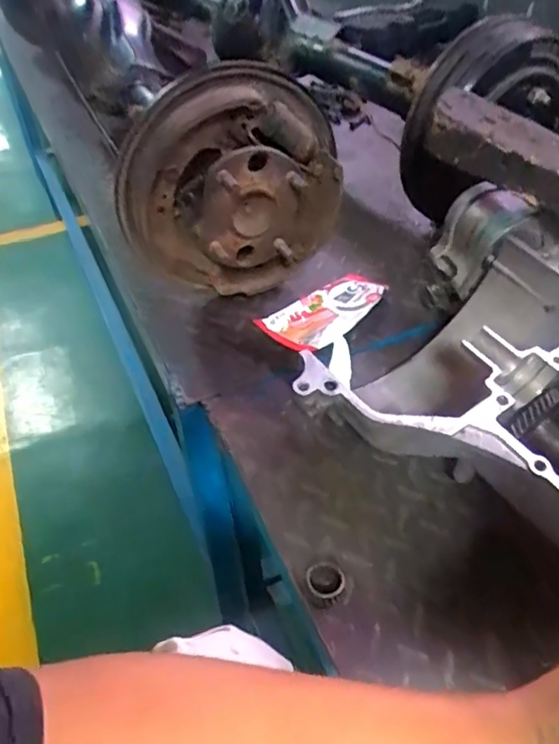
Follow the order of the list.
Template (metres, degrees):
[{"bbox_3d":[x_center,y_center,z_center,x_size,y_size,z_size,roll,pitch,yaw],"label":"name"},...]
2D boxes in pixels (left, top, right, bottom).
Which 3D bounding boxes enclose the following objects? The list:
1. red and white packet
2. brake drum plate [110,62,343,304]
[{"bbox_3d":[0.060,-0.076,0.709,0.085,0.020,0.162,32,53,31],"label":"red and white packet"},{"bbox_3d":[-0.052,-0.205,0.680,0.258,0.259,0.099,-16,45,-14],"label":"brake drum plate"}]

